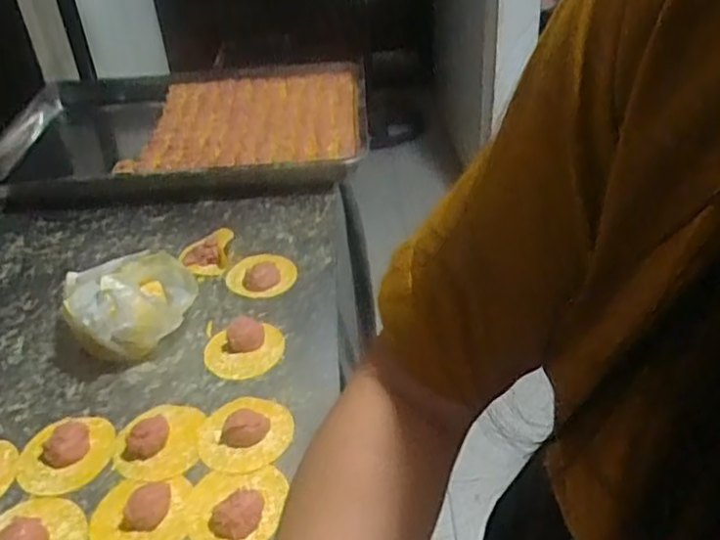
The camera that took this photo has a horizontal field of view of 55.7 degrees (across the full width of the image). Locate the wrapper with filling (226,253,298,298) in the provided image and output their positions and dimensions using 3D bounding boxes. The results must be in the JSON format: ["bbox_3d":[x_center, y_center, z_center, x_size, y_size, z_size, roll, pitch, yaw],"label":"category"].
[{"bbox_3d":[-0.113,0.001,0.807,0.071,0.016,0.079,15,41,22],"label":"wrapper with filling"}]

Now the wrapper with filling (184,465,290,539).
[{"bbox_3d":[-0.102,0.190,0.552,0.079,0.017,0.073,-2,37,2],"label":"wrapper with filling"}]

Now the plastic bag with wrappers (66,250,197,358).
[{"bbox_3d":[-0.234,0.033,0.705,0.120,0.095,0.087,-10,38,-8],"label":"plastic bag with wrappers"}]

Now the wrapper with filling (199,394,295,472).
[{"bbox_3d":[-0.103,0.143,0.613,0.084,0.016,0.079,-2,37,2],"label":"wrapper with filling"}]

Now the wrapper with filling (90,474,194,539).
[{"bbox_3d":[-0.178,0.196,0.548,0.073,0.021,0.077,-2,37,2],"label":"wrapper with filling"}]

